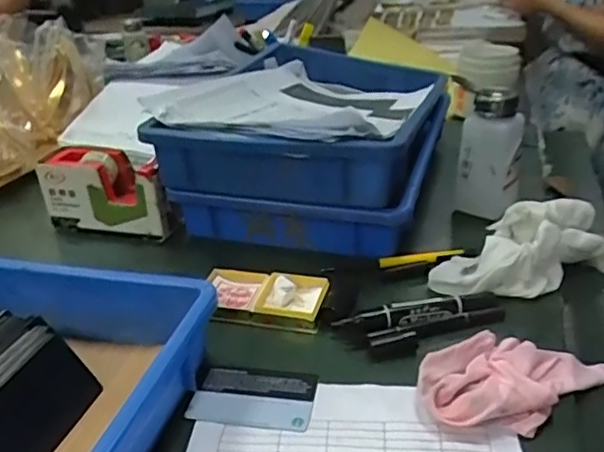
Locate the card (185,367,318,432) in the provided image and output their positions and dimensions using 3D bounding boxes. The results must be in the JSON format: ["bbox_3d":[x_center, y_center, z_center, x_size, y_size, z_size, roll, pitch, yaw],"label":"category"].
[{"bbox_3d":[-0.033,0.120,0.415,0.084,0.004,0.050,3,30,13],"label":"card"}]

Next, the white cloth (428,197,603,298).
[{"bbox_3d":[0.200,0.013,0.522,0.175,0.059,0.075,-17,33,-24],"label":"white cloth"}]

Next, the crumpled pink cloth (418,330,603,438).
[{"bbox_3d":[0.149,0.101,0.402,0.137,0.027,0.068,-16,32,-23],"label":"crumpled pink cloth"}]

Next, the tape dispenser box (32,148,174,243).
[{"bbox_3d":[-0.203,-0.039,0.626,0.142,0.076,0.053,6,30,14],"label":"tape dispenser box"}]

